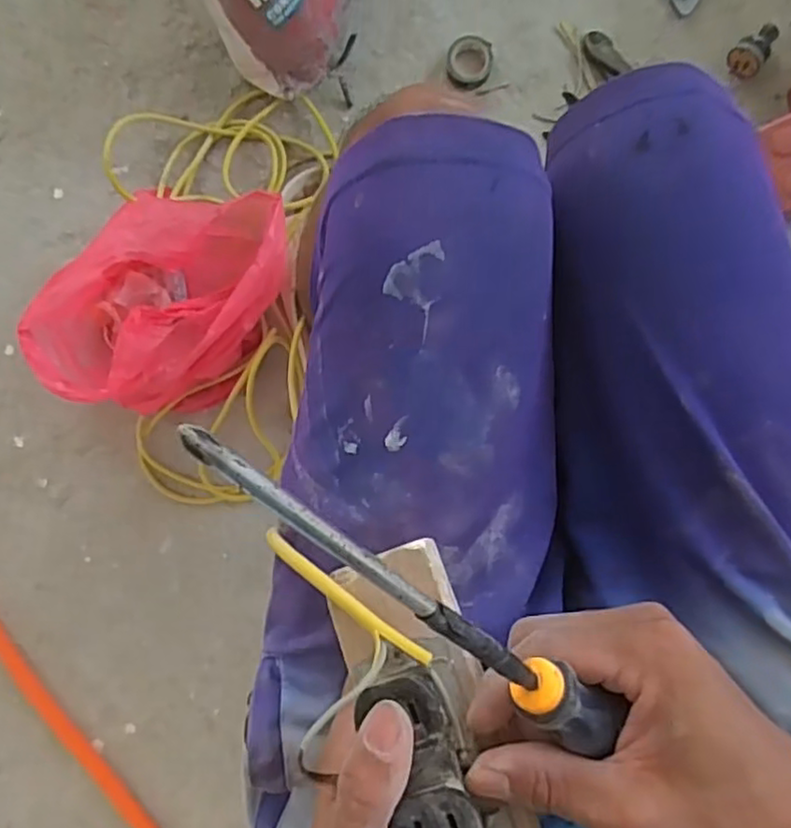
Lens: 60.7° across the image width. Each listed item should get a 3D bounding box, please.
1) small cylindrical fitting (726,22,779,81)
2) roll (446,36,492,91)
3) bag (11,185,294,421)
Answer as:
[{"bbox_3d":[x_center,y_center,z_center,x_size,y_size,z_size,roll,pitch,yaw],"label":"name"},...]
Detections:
[{"bbox_3d":[0.391,-0.398,0.733,0.038,0.034,0.059,38,93,3],"label":"small cylindrical fitting"},{"bbox_3d":[0.084,-0.398,0.762,0.050,0.014,0.055,5,91,5],"label":"roll"},{"bbox_3d":[-0.243,-0.122,0.730,0.181,0.158,0.269,33,93,3],"label":"bag"}]

